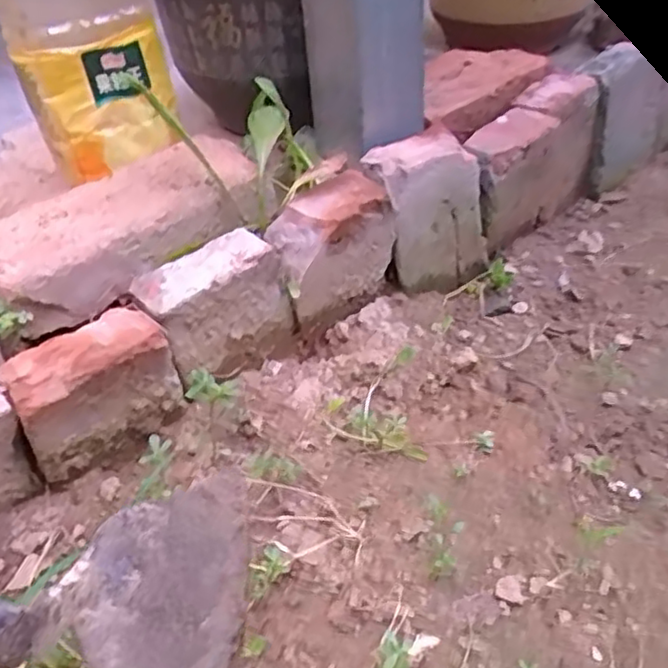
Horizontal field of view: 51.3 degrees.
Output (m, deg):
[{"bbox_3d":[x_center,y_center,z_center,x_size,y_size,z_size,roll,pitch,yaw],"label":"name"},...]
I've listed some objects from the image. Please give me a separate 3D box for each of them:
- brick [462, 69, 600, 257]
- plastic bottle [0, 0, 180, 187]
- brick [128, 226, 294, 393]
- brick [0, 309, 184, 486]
[{"bbox_3d":[0.210,-0.178,0.758,0.053,0.148,0.222,28,49,34],"label":"brick"},{"bbox_3d":[-0.222,-0.276,0.604,0.125,0.243,0.097,-15,40,-12],"label":"plastic bottle"},{"bbox_3d":[-0.097,-0.015,0.571,0.108,0.101,0.056,-32,46,-29],"label":"brick"},{"bbox_3d":[-0.176,0.044,0.518,0.112,0.088,0.046,-26,43,-24],"label":"brick"}]

